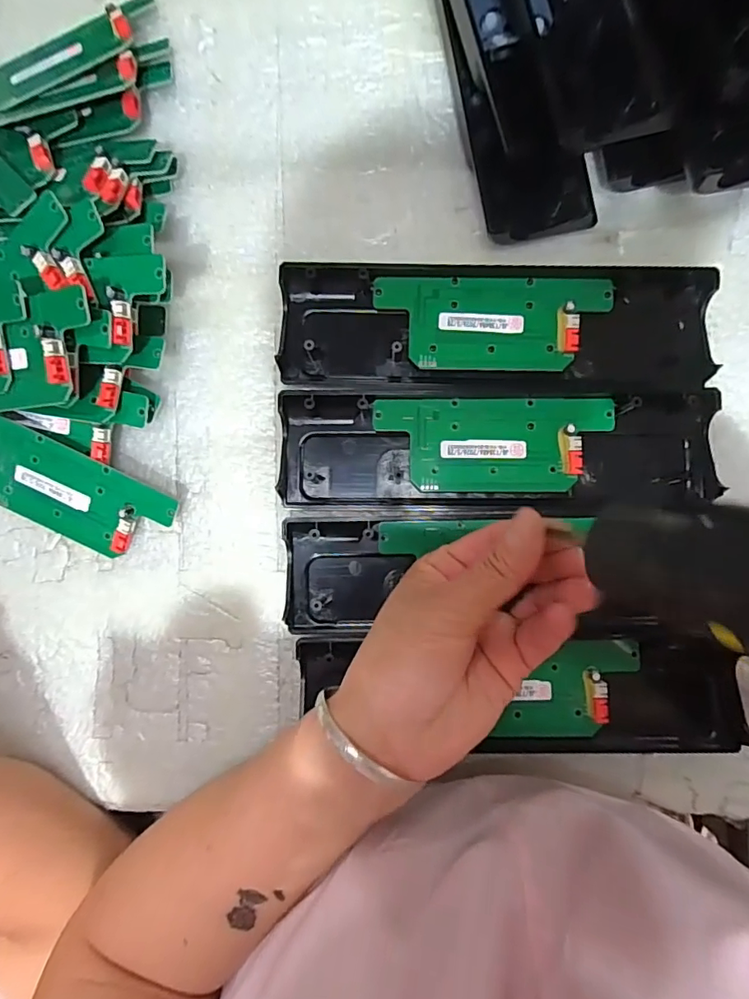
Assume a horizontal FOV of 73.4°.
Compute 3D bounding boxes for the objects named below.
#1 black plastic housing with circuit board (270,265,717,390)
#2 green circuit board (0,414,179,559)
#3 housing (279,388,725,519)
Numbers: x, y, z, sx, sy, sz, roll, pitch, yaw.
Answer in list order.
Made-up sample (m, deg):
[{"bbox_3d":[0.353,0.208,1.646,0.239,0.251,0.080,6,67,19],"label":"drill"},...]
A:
[{"bbox_3d":[0.068,-0.102,0.296,0.245,0.018,0.073,1,87,2],"label":"black plastic housing with circuit board"},{"bbox_3d":[-0.188,-0.005,0.302,0.133,0.010,0.053,27,105,1],"label":"green circuit board"},{"bbox_3d":[0.070,-0.027,0.294,0.245,0.016,0.070,0,87,2],"label":"housing"}]

